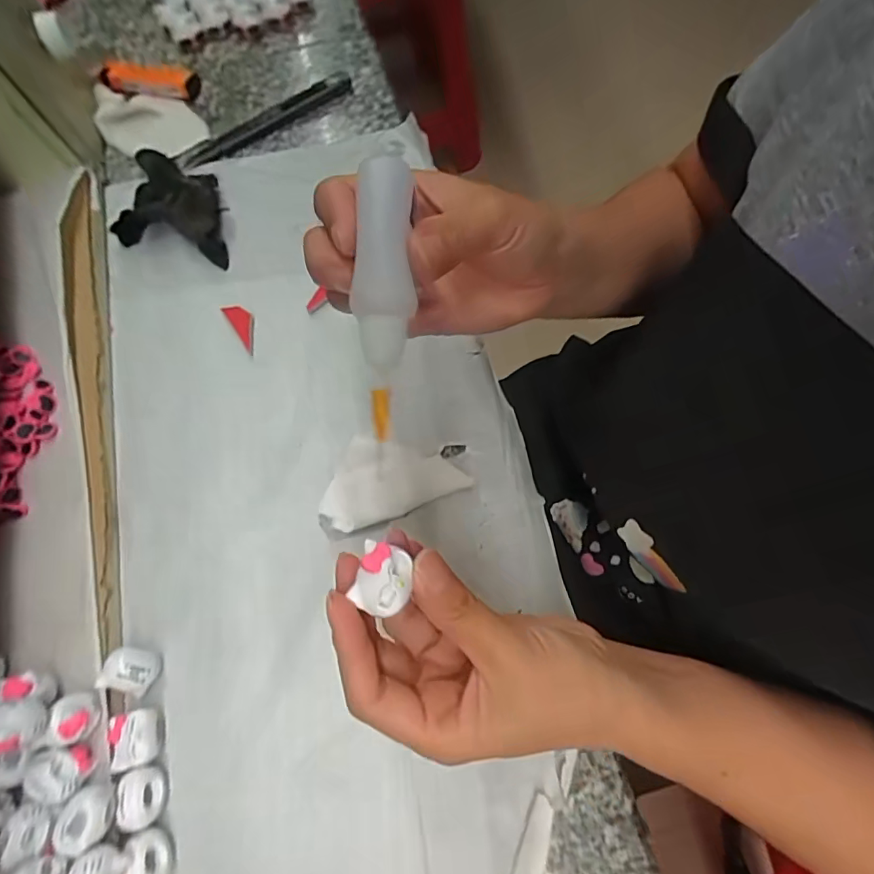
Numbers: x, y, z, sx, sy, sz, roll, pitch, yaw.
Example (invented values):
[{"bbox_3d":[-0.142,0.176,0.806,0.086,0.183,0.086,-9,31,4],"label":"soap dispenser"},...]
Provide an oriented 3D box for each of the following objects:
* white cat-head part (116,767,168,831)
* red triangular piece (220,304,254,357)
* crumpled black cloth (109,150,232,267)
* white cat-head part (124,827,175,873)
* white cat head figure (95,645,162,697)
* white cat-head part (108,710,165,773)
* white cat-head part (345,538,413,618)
[{"bbox_3d":[-0.142,0.174,0.240,0.016,0.019,0.024,-13,72,-3],"label":"white cat-head part"},{"bbox_3d":[-0.128,-0.074,0.328,0.015,0.004,0.040,-33,74,-10],"label":"red triangular piece"},{"bbox_3d":[-0.177,-0.161,0.339,0.075,0.031,0.061,14,72,5],"label":"crumpled black cloth"},{"bbox_3d":[-0.133,0.197,0.231,0.017,0.020,0.023,-9,72,-2],"label":"white cat-head part"},{"bbox_3d":[-0.158,0.121,0.256,0.025,0.020,0.020,17,73,7],"label":"white cat head figure"},{"bbox_3d":[-0.151,0.151,0.248,0.021,0.019,0.024,-11,72,-3],"label":"white cat-head part"},{"bbox_3d":[-0.019,0.052,0.178,0.020,0.007,0.023,10,72,4],"label":"white cat-head part"}]

